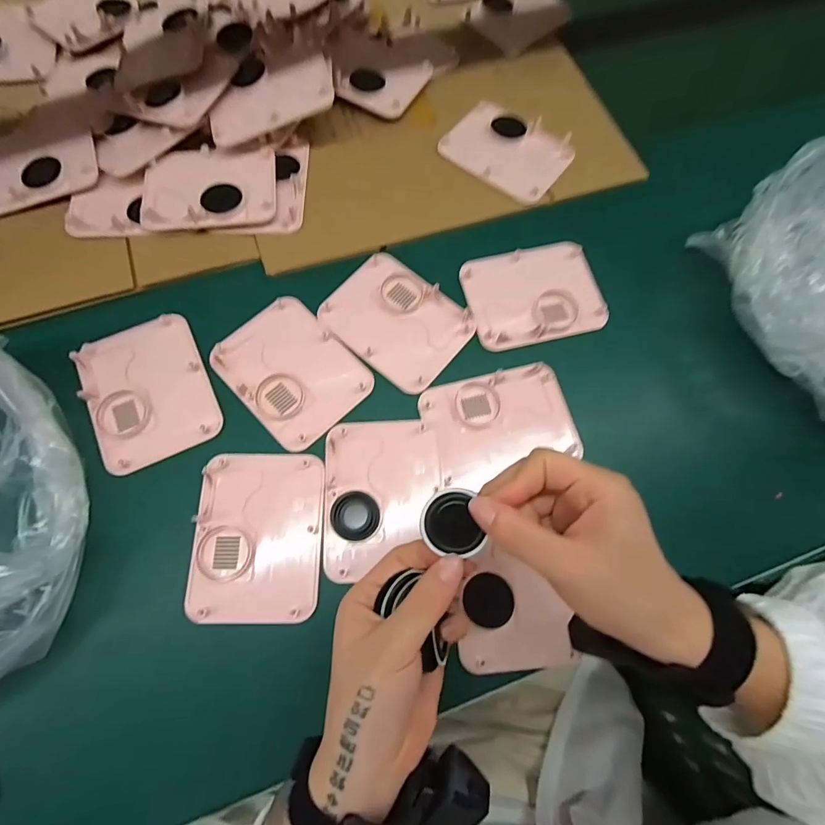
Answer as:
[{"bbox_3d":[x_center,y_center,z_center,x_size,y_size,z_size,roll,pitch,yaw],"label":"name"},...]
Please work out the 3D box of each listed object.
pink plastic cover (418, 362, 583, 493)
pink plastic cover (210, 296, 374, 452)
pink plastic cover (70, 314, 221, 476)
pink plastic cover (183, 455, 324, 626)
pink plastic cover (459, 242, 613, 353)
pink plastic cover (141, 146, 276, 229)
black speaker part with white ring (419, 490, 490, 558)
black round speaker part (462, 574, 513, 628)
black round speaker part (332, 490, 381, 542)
[{"bbox_3d":[0.075,0.008,0.368,0.125,0.009,0.089,-16,73,-7],"label":"pink plastic cover"},{"bbox_3d":[-0.107,-0.038,0.380,0.123,0.007,0.096,44,76,11],"label":"pink plastic cover"},{"bbox_3d":[-0.227,-0.020,0.370,0.096,0.010,0.127,-25,75,-10],"label":"pink plastic cover"},{"bbox_3d":[-0.121,0.095,0.337,0.097,0.007,0.126,0,72,-2],"label":"pink plastic cover"},{"bbox_3d":[0.115,-0.114,0.409,0.123,0.009,0.094,-14,73,-7],"label":"pink plastic cover"},{"bbox_3d":[-0.198,-0.222,0.420,0.123,0.014,0.088,-3,74,-4],"label":"pink plastic cover"},{"bbox_3d":[0.020,0.061,0.234,0.029,0.005,0.037,-16,89,0],"label":"black speaker part with white ring"},{"bbox_3d":[0.058,0.142,0.328,0.036,0.011,0.037,1,72,-2],"label":"black round speaker part"},{"bbox_3d":[-0.045,0.082,0.342,0.037,0.005,0.037,1,72,-2],"label":"black round speaker part"}]

